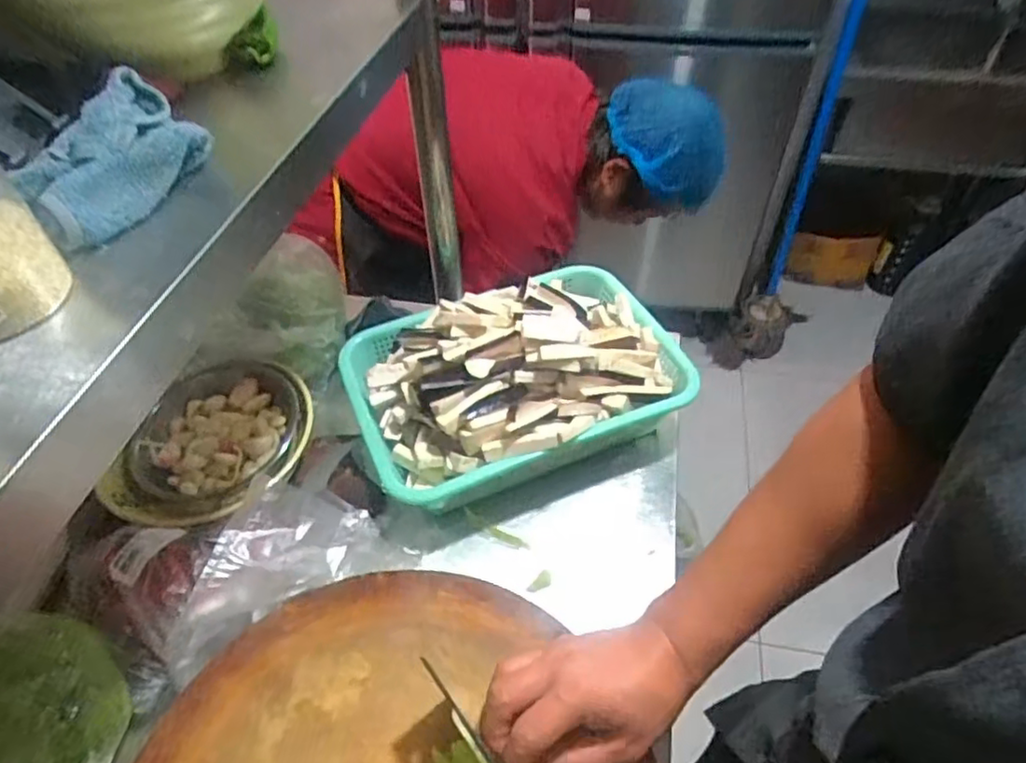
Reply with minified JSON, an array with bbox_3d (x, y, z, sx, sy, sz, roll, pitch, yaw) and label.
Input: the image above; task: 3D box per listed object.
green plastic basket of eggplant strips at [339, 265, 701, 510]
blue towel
[{"bbox_3d":[0.003,-0.016,0.662,0.335,0.132,0.227,-18,51,-13],"label":"green plastic basket of eggplant strips"},{"bbox_3d":[-0.212,-0.119,0.331,0.055,0.039,0.105,16,51,16],"label":"blue towel"}]

